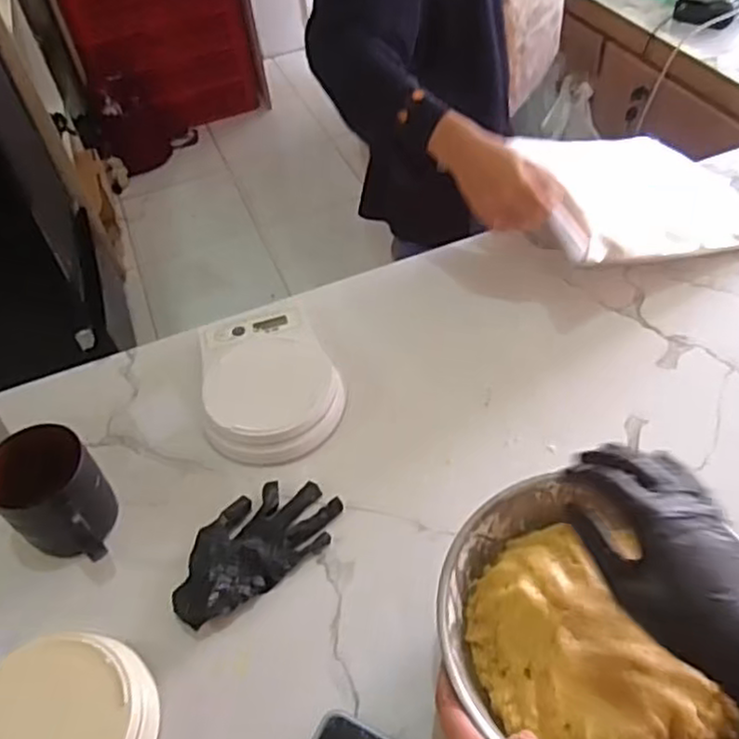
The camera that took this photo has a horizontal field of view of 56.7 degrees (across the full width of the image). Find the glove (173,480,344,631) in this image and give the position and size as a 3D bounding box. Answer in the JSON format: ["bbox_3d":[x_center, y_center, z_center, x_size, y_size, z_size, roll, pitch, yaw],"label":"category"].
[{"bbox_3d":[-0.102,0.149,0.592,0.155,0.025,0.083,-36,54,-23],"label":"glove"}]

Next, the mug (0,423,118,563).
[{"bbox_3d":[-0.270,0.113,0.600,0.104,0.092,0.080,31,59,29],"label":"mug"}]

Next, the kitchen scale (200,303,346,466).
[{"bbox_3d":[-0.104,0.006,0.705,0.141,0.041,0.198,-14,49,-6],"label":"kitchen scale"}]

